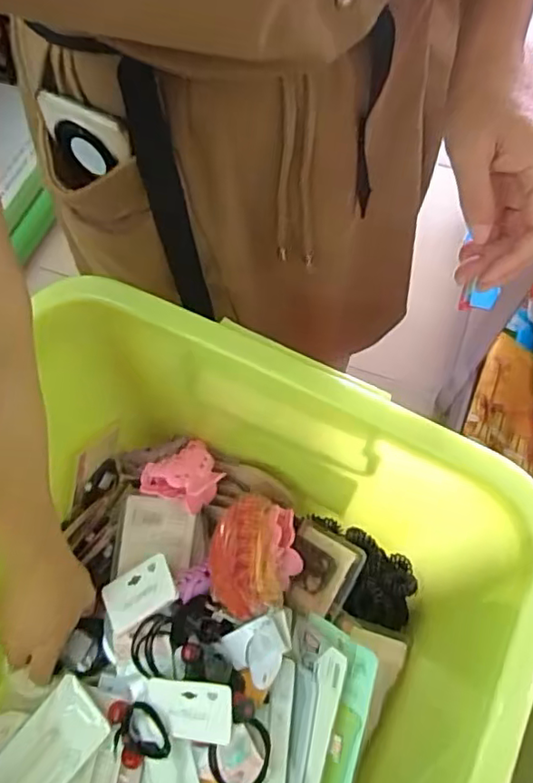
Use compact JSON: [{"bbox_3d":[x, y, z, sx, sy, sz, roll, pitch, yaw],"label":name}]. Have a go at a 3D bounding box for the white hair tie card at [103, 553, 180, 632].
[{"bbox_3d":[-0.109,0.171,0.498,0.065,0.005,0.044,-32,57,10],"label":"white hair tie card"}]

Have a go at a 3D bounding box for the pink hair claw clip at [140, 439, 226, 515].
[{"bbox_3d":[-0.073,0.078,0.538,0.053,0.043,0.068,36,72,16],"label":"pink hair claw clip"}]

